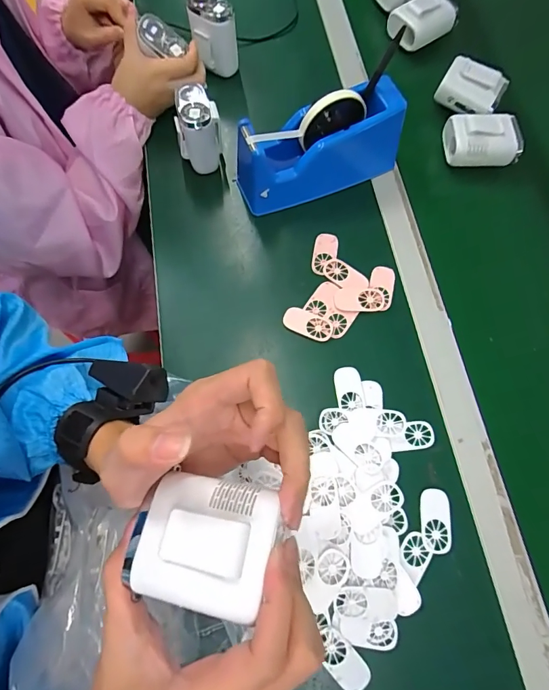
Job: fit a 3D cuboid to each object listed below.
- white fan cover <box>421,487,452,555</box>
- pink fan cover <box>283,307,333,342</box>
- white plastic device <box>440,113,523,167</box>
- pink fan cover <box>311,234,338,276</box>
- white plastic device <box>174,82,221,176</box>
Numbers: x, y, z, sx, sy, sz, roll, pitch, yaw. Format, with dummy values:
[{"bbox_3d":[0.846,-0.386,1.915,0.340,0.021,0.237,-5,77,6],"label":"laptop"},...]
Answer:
[{"bbox_3d":[0.161,0.175,0.392,0.028,0.004,0.058,2,71,1],"label":"white fan cover"},{"bbox_3d":[0.039,-0.024,0.457,0.057,0.004,0.030,23,73,8],"label":"pink fan cover"},{"bbox_3d":[0.275,-0.272,0.520,0.091,0.041,0.058,7,73,-2],"label":"white plastic device"},{"bbox_3d":[0.062,-0.113,0.490,0.029,0.005,0.058,9,71,3],"label":"pink fan cover"},{"bbox_3d":[-0.097,-0.272,0.502,0.054,0.086,0.065,-11,75,-7],"label":"white plastic device"}]

